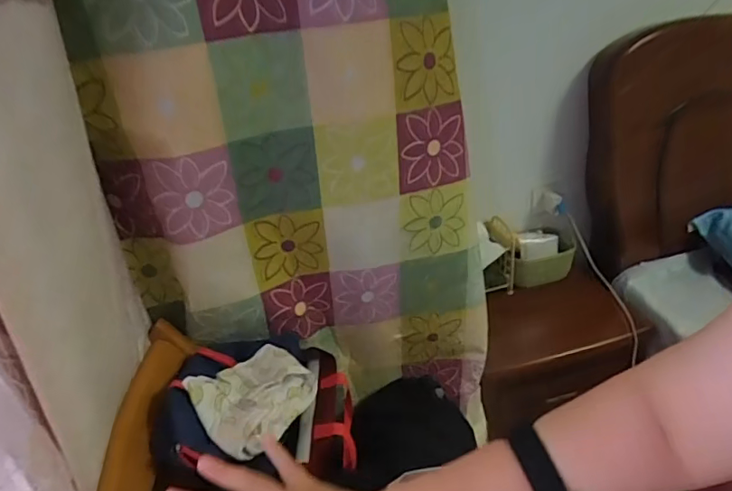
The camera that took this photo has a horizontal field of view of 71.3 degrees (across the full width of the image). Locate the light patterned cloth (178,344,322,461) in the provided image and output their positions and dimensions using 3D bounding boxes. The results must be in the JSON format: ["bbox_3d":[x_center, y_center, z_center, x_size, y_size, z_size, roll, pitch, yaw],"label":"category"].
[{"bbox_3d":[-0.161,0.214,0.740,0.157,0.048,0.188,-26,34,-31],"label":"light patterned cloth"}]

